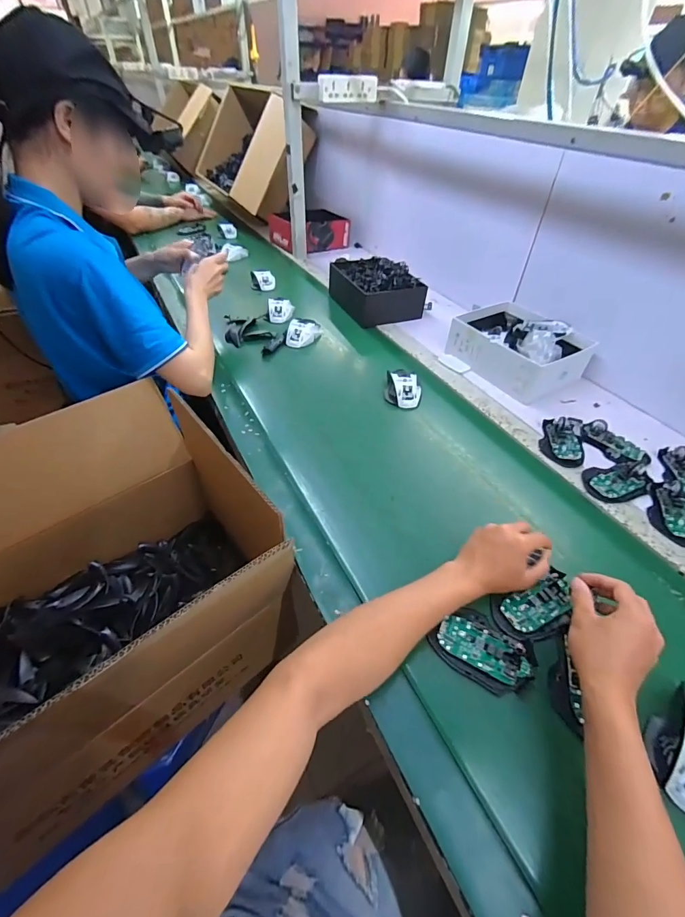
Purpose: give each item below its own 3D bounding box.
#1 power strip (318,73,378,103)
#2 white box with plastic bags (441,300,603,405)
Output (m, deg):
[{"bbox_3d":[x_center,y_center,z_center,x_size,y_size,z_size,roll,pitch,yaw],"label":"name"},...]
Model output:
[{"bbox_3d":[0.015,-1.005,1.038,0.175,0.055,0.029,-22,51,-22],"label":"power strip"},{"bbox_3d":[0.387,-0.248,0.840,0.203,0.093,0.256,-25,52,-24],"label":"white box with plastic bags"}]

